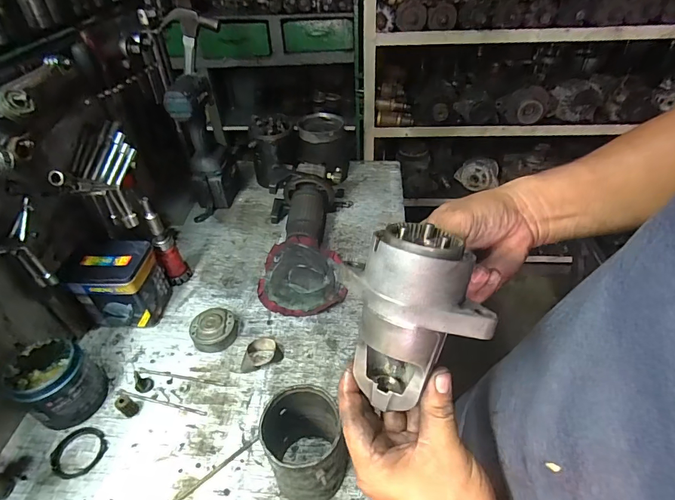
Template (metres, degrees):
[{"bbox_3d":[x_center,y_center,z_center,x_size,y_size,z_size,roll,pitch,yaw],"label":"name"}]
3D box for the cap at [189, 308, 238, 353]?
[{"bbox_3d":[-0.204,0.130,0.642,0.075,0.036,0.066,-20,44,-18],"label":"cap"}]

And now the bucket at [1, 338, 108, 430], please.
[{"bbox_3d":[-0.397,0.189,0.556,0.092,0.096,0.090,-2,41,1],"label":"bucket"}]

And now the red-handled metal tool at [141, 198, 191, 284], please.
[{"bbox_3d":[-0.308,-0.014,0.699,0.042,0.181,0.034,-27,47,-25],"label":"red-handled metal tool"}]

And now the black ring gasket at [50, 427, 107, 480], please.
[{"bbox_3d":[-0.346,0.271,0.520,0.067,0.004,0.063,14,44,18],"label":"black ring gasket"}]

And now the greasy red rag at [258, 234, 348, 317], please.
[{"bbox_3d":[-0.065,0.048,0.723,0.165,0.057,0.148,-10,42,-8],"label":"greasy red rag"}]

